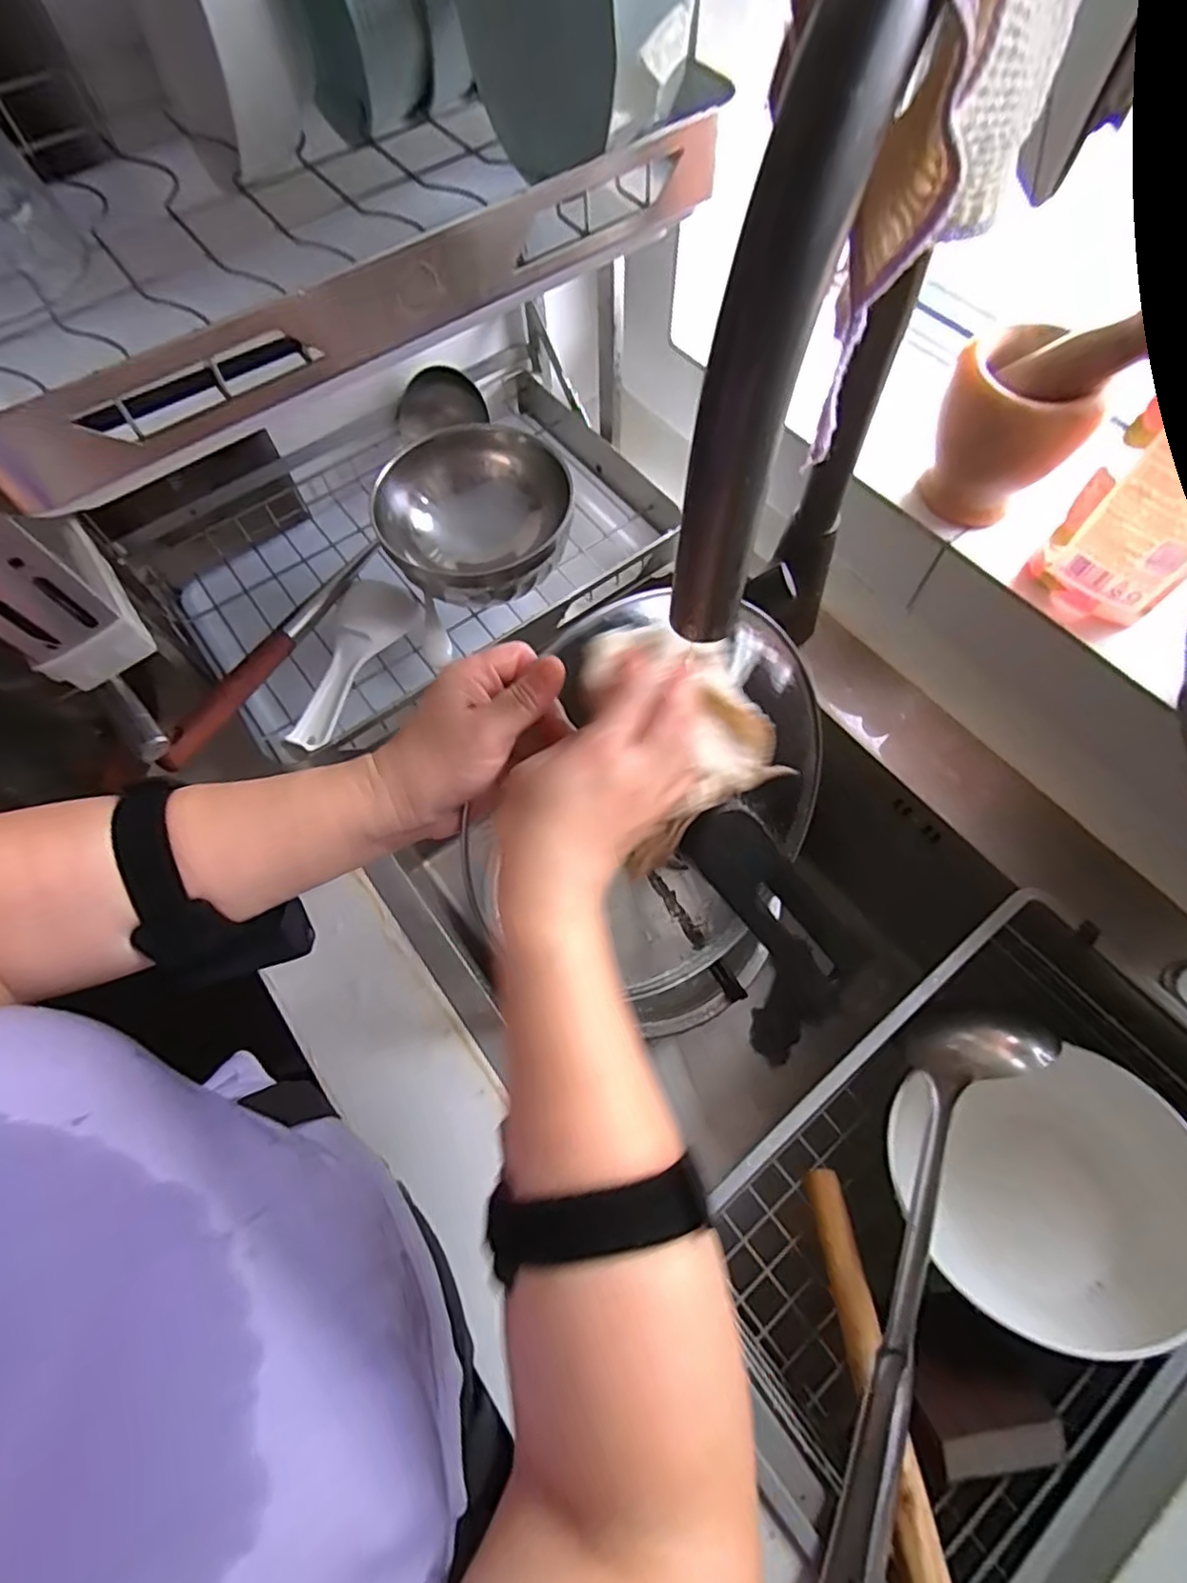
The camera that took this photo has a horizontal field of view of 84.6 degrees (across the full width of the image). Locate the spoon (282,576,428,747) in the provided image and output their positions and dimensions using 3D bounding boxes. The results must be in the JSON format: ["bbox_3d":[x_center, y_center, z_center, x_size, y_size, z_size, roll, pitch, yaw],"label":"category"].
[{"bbox_3d":[-0.188,-0.107,0.514,0.059,0.030,0.162,15,66,9],"label":"spoon"}]

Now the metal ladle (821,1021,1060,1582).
[{"bbox_3d":[0.207,0.279,0.411,0.066,0.067,0.315,31,70,15],"label":"metal ladle"}]

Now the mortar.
[{"bbox_3d":[0.304,-0.268,0.487,0.094,0.101,0.083,22,67,12],"label":"mortar"}]

